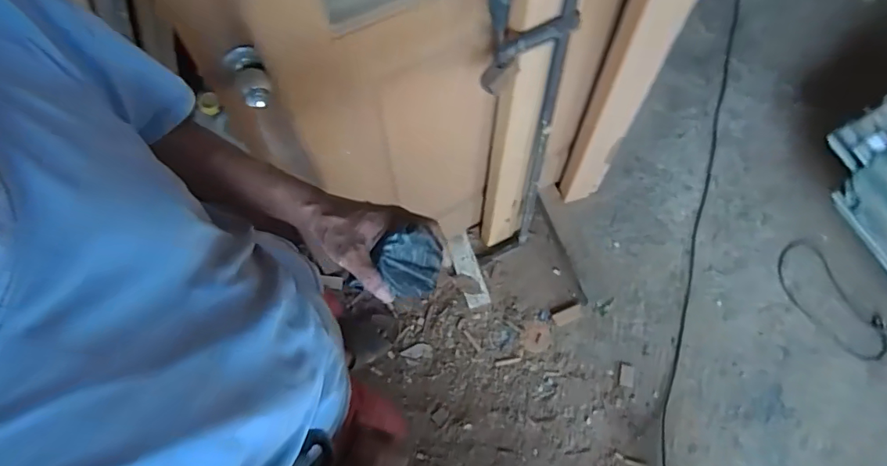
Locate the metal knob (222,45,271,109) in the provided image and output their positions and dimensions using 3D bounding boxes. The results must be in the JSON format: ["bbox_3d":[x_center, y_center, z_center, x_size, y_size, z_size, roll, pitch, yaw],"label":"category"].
[{"bbox_3d":[-0.285,-0.230,0.710,0.052,0.041,0.092,-29,77,-11],"label":"metal knob"}]

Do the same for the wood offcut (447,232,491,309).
[{"bbox_3d":[0.075,0.116,1.487,0.074,0.021,0.223,-15,79,-18],"label":"wood offcut"}]

